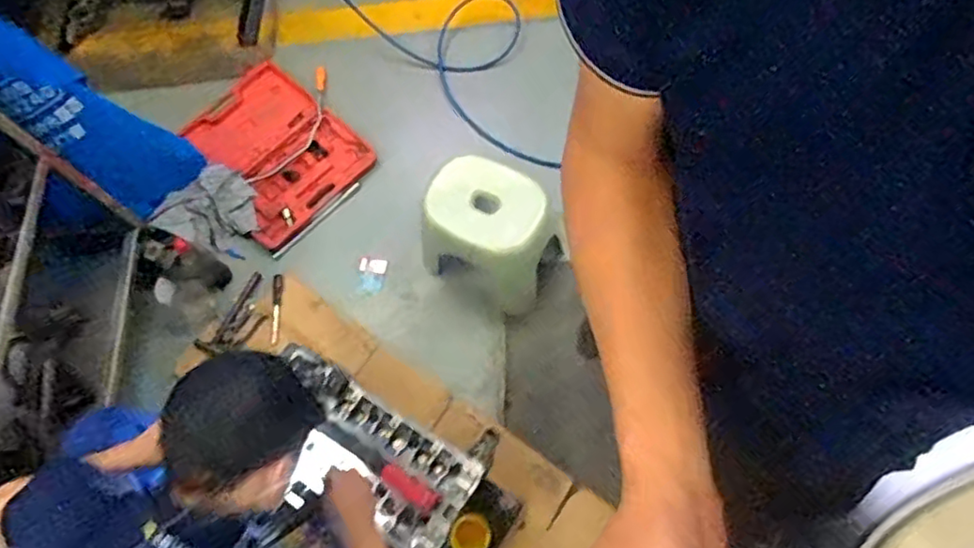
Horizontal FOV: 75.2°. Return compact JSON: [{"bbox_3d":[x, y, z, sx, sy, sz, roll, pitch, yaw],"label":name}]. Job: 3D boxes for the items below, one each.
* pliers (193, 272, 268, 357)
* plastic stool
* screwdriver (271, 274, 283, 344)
[{"bbox_3d":[-0.643,0.112,1.647,0.106,0.017,0.234,30,69,13],"label":"pliers"},{"bbox_3d":[0.023,-0.089,1.570,0.377,0.305,0.269,21,72,12],"label":"plastic stool"},{"bbox_3d":[-0.559,0.093,1.681,0.025,0.021,0.189,-6,69,2],"label":"screwdriver"}]

